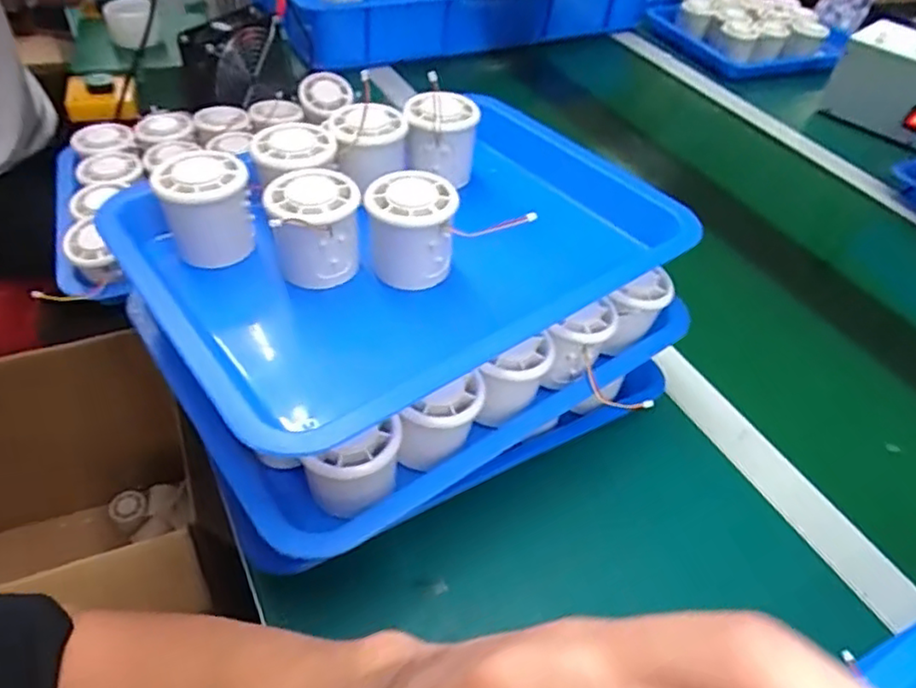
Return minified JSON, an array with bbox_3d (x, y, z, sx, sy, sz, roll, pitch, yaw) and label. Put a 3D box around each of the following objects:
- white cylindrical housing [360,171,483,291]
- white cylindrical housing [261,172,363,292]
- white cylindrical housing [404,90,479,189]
[{"bbox_3d":[-0.028,-0.073,0.423,0.065,0.056,0.059,-11,48,-16],"label":"white cylindrical housing"},{"bbox_3d":[-0.091,-0.071,0.416,0.056,0.058,0.067,-6,47,-12],"label":"white cylindrical housing"},{"bbox_3d":[-0.013,-0.157,0.503,0.053,0.059,0.054,3,46,-3],"label":"white cylindrical housing"}]

